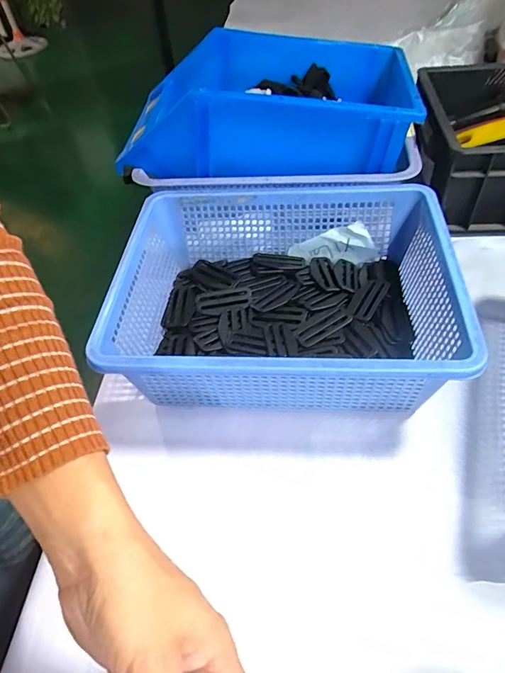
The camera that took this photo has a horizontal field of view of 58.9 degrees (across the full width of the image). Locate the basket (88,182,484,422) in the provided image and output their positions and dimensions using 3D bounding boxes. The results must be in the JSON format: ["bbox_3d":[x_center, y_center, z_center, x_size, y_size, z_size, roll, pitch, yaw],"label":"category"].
[{"bbox_3d":[0.033,-0.039,0.446,0.301,0.106,0.259,1,49,7],"label":"basket"}]

